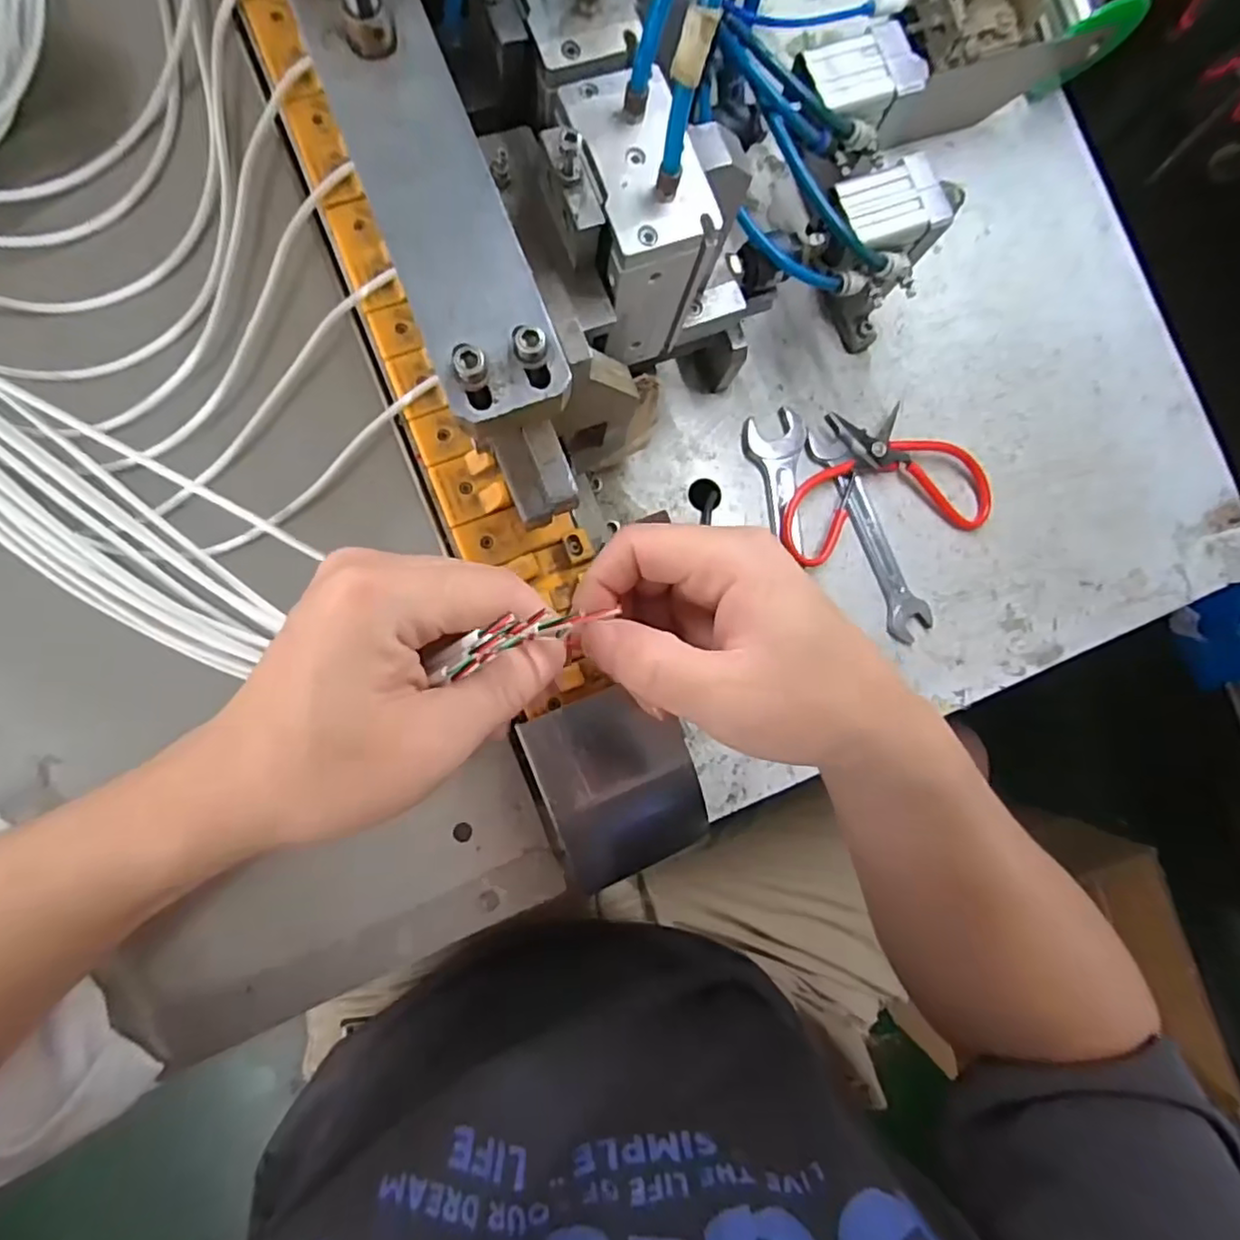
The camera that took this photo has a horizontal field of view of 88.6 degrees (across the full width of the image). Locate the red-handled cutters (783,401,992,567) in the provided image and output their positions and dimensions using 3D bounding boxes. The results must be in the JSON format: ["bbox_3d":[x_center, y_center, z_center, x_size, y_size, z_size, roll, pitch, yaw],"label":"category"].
[{"bbox_3d":[0.176,-0.098,0.431,0.152,0.015,0.095,-13,86,-8],"label":"red-handled cutters"}]

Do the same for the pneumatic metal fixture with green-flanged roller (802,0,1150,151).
[{"bbox_3d":[0.213,-0.369,0.415,0.297,0.104,0.095,-34,90,-23],"label":"pneumatic metal fixture with green-flanged roller"}]

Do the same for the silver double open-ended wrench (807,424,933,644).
[{"bbox_3d":[0.169,-0.059,0.429,0.029,0.013,0.151,-25,88,-9],"label":"silver double open-ended wrench"}]

